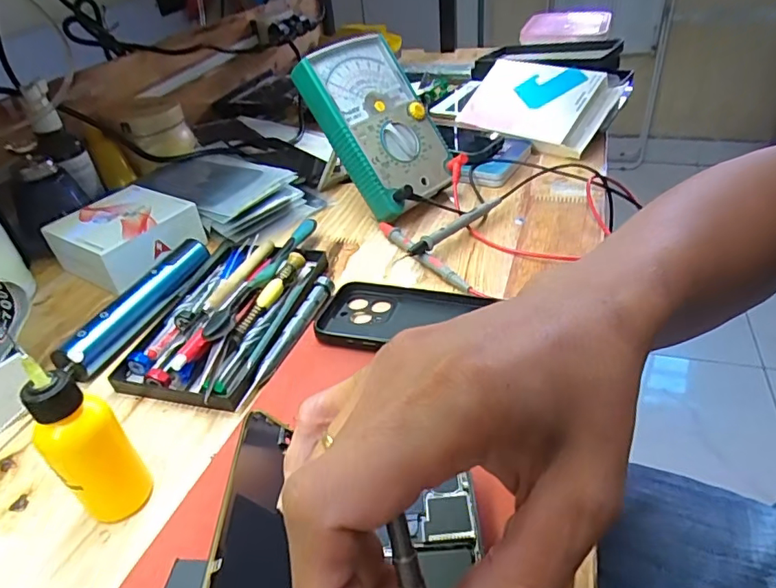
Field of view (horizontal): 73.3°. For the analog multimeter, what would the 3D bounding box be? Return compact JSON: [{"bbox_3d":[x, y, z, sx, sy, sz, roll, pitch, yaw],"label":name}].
[{"bbox_3d":[-0.005,-0.164,0.501,0.110,0.165,0.039,-35,8,-24],"label":"analog multimeter"}]

